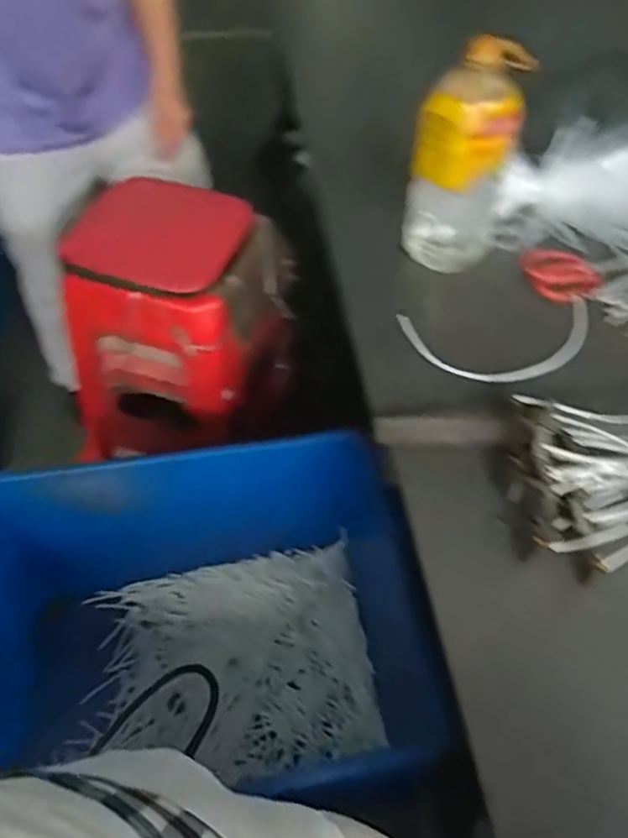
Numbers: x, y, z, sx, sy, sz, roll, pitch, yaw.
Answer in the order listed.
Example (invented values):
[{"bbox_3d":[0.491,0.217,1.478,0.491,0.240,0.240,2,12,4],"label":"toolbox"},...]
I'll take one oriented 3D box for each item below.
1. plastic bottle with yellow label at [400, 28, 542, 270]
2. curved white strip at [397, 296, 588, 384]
[{"bbox_3d":[0.198,-0.339,0.890,0.121,0.289,0.120,11,52,8],"label":"plastic bottle with yellow label"},{"bbox_3d":[0.249,-0.097,0.866,0.250,0.022,0.139,-7,52,-6],"label":"curved white strip"}]

